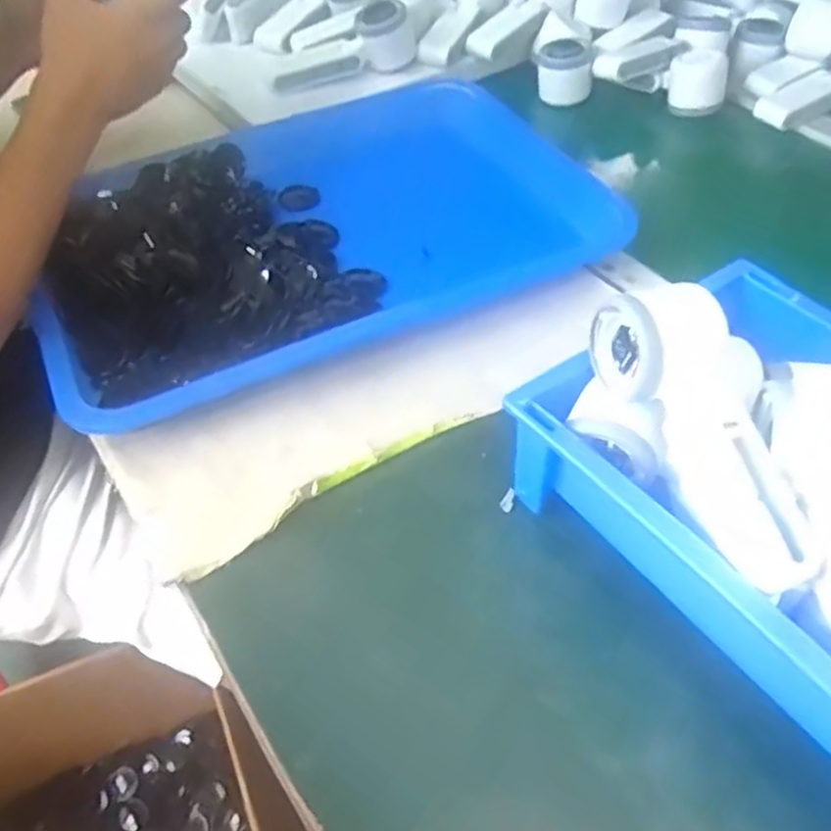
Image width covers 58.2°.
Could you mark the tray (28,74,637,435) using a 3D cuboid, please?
[{"bbox_3d":[-0.077,-0.170,0.651,0.493,0.048,0.321,-23,53,-18],"label":"tray"}]

